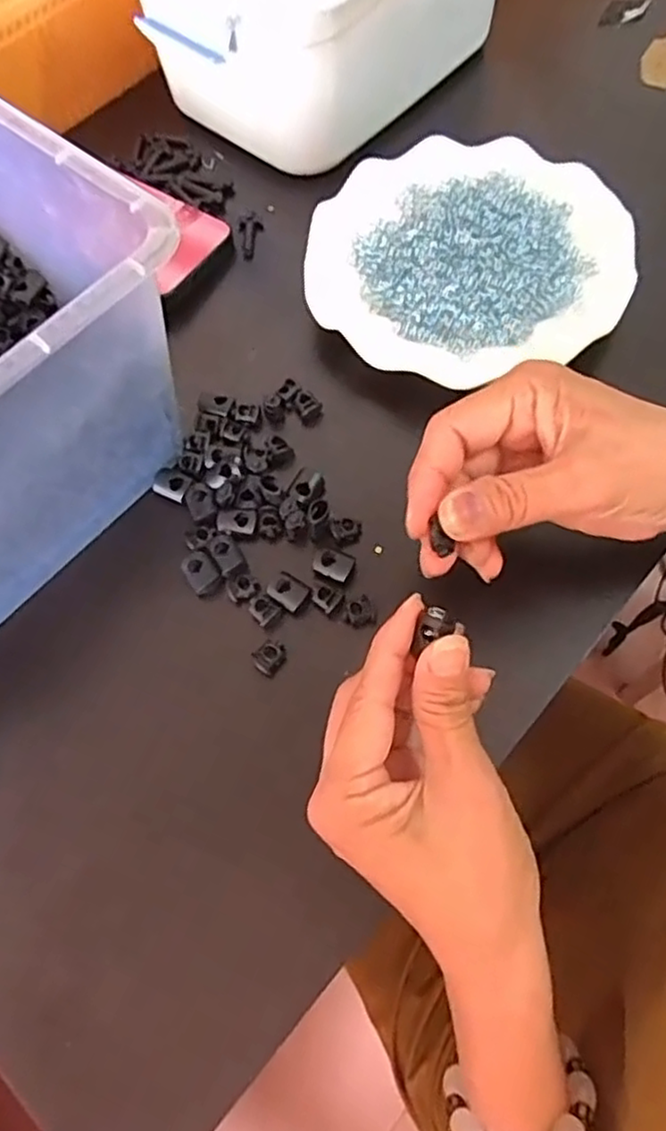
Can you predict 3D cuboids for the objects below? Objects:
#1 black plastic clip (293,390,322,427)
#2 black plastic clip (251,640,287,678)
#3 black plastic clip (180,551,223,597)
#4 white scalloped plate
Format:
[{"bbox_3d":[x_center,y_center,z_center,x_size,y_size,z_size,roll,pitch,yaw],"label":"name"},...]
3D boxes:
[{"bbox_3d":[-0.014,-0.088,0.393,0.012,0.014,0.013,-33,69,-11],"label":"black plastic clip"},{"bbox_3d":[-0.030,0.044,0.333,0.013,0.005,0.016,35,72,16],"label":"black plastic clip"},{"bbox_3d":[-0.067,0.004,0.354,0.016,0.010,0.021,-34,69,-12],"label":"black plastic clip"},{"bbox_3d":[0.075,-0.184,0.410,0.177,0.021,0.164,-1,66,2],"label":"white scalloped plate"}]

